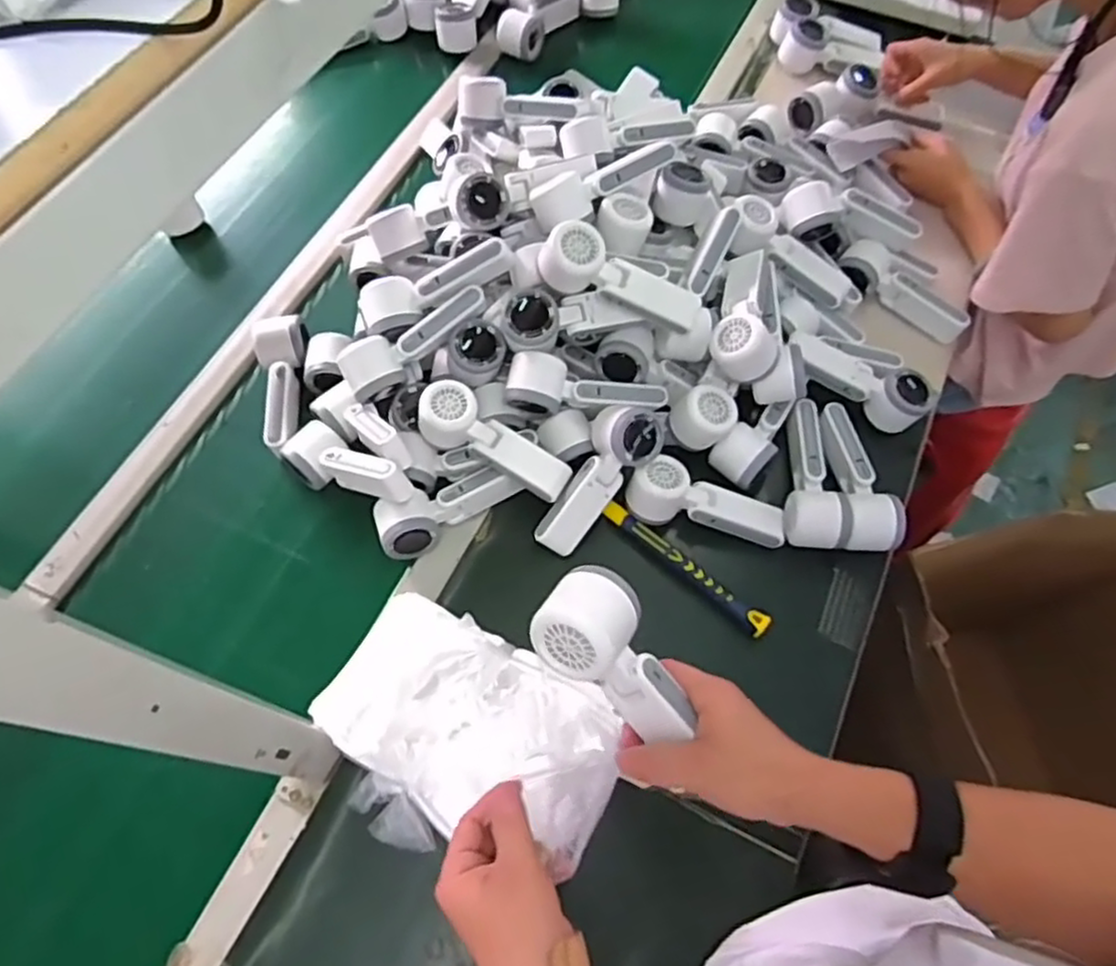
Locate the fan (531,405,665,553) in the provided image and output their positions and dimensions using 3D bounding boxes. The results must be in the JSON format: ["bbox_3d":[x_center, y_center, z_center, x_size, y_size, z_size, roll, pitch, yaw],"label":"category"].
[{"bbox_3d":[0.041,-0.004,0.733,0.063,0.072,0.172,36,97,15],"label":"fan"}]

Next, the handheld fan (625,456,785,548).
[{"bbox_3d":[0.154,0.020,0.742,0.168,0.050,0.061,15,65,6],"label":"handheld fan"}]

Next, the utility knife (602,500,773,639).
[{"bbox_3d":[0.129,0.084,0.735,0.199,0.013,0.022,39,70,16],"label":"utility knife"}]

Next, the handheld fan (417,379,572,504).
[{"bbox_3d":[-0.067,-0.040,0.737,0.169,0.047,0.057,33,67,-1],"label":"handheld fan"}]

